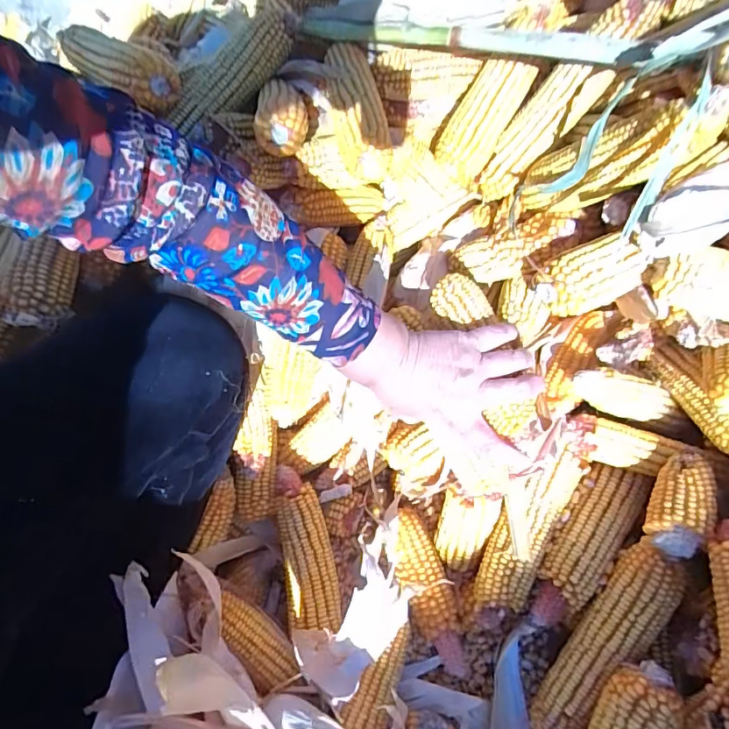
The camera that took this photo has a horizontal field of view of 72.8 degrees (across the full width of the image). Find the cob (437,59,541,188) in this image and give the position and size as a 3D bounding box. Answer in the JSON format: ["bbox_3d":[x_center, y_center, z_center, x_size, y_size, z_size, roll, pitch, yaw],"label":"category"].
[{"bbox_3d":[0.121,-0.252,0.510,0.050,0.055,0.120,41,110,28],"label":"cob"}]

